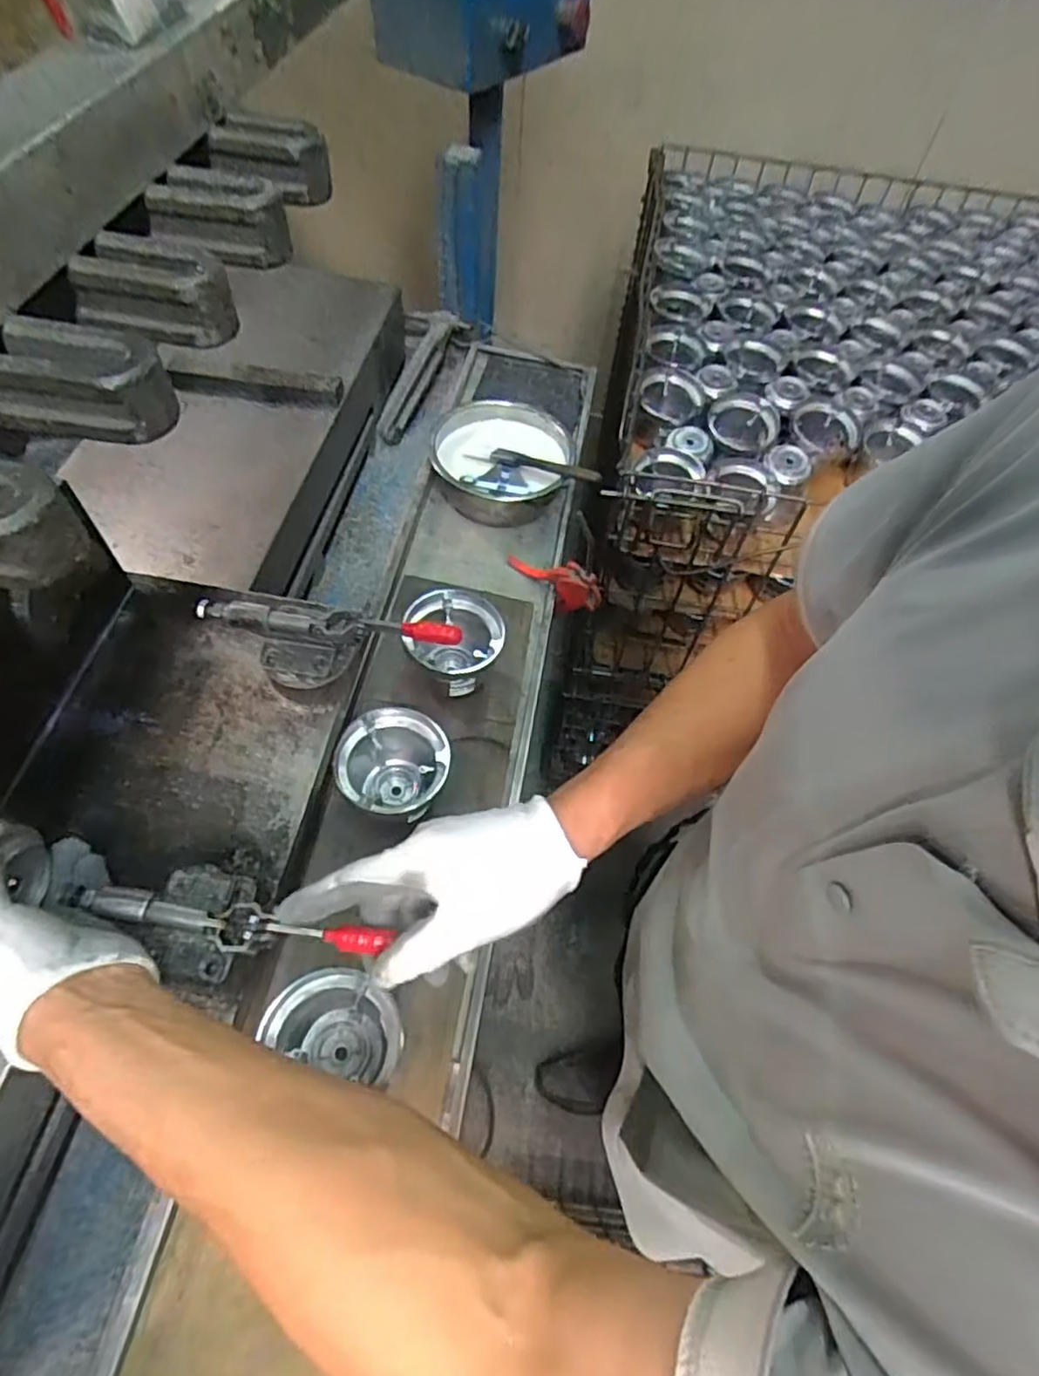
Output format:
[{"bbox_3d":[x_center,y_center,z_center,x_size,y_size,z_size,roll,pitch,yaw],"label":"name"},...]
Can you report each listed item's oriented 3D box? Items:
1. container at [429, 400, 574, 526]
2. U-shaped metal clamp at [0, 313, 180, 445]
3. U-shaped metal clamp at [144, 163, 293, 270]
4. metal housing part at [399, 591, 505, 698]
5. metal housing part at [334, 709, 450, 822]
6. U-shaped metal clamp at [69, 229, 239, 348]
[{"bbox_3d":[-0.017,-0.271,0.817,0.154,0.072,0.156,2,57,-3],"label":"container"},{"bbox_3d":[-0.159,-0.110,0.240,0.061,0.027,0.028,7,57,0],"label":"U-shaped metal clamp"},{"bbox_3d":[-0.136,-0.213,0.304,0.057,0.031,0.029,22,58,10],"label":"U-shaped metal clamp"},{"bbox_3d":[-0.060,-0.042,0.655,0.079,0.070,0.099,-23,62,-18],"label":"metal housing part"},{"bbox_3d":[-0.111,0.074,0.588,0.092,0.077,0.084,2,57,-3],"label":"metal housing part"},{"bbox_3d":[-0.147,-0.163,0.274,0.063,0.028,0.026,7,57,0],"label":"U-shaped metal clamp"}]

